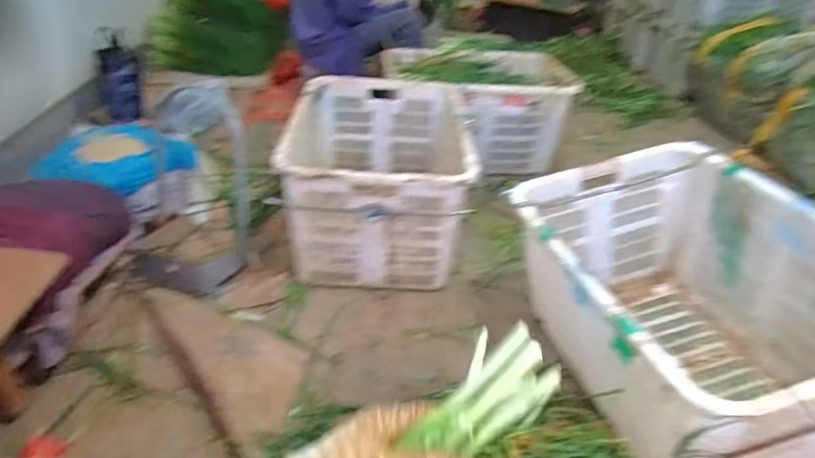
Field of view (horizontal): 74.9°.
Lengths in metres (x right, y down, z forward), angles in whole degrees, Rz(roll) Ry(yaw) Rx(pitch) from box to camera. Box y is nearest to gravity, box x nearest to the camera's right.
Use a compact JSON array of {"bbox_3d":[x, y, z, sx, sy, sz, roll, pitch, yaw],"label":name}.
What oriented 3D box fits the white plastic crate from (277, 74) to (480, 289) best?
[{"bbox_3d":[-0.090,-0.170,1.564,0.476,0.331,0.671,4,33,-2],"label":"white plastic crate"}]

